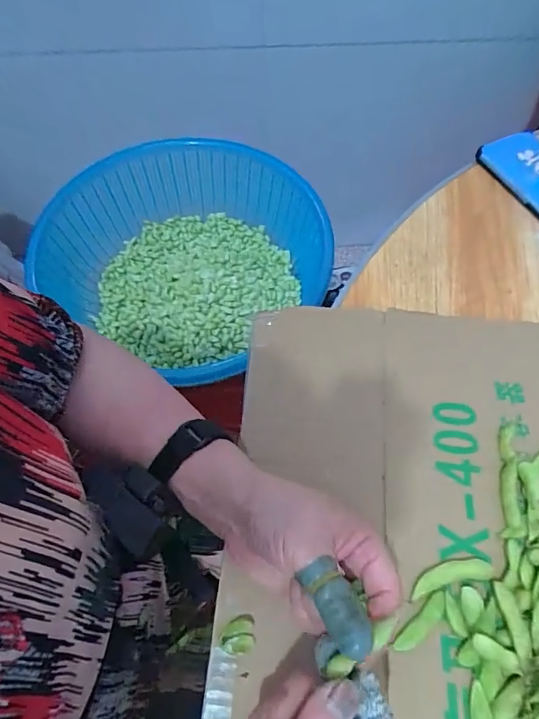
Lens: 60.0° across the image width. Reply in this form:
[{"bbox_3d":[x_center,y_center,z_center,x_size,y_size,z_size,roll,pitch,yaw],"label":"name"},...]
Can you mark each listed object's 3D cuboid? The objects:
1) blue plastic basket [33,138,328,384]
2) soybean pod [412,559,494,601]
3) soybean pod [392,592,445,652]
[{"bbox_3d":[-0.128,-0.168,0.711,0.357,0.131,0.329,20,65,11],"label":"blue plastic basket"},{"bbox_3d":[0.125,0.150,0.324,0.058,0.004,0.016,-12,63,-5],"label":"soybean pod"},{"bbox_3d":[0.102,0.177,0.313,0.048,0.004,0.013,-38,68,-17],"label":"soybean pod"}]

